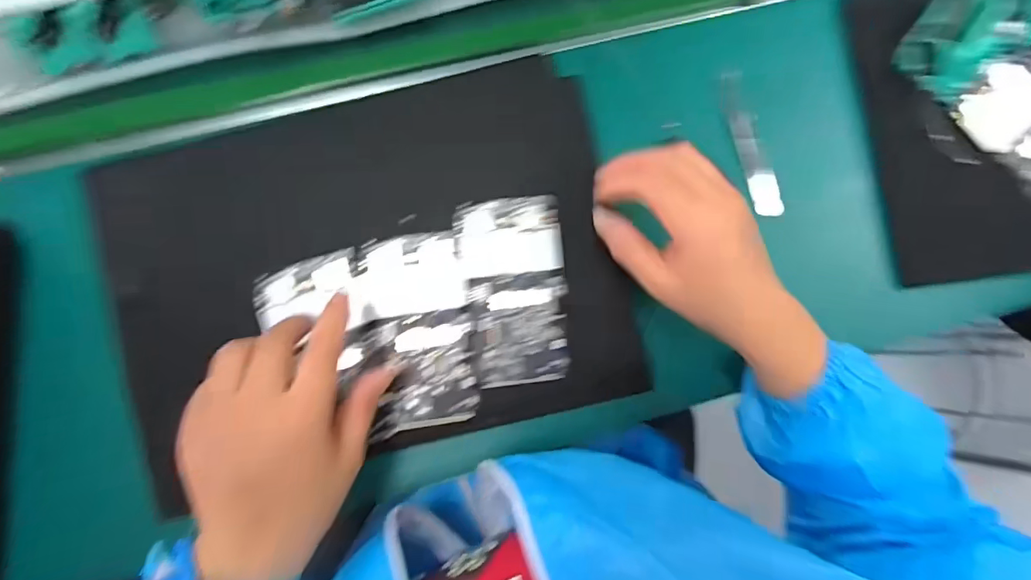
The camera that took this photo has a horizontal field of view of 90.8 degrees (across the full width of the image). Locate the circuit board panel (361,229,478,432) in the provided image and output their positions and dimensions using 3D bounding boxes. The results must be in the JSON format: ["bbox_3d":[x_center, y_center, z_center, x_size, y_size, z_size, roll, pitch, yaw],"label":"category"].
[{"bbox_3d":[-0.064,0.027,0.353,0.066,0.004,0.130,-10,86,-8],"label":"circuit board panel"}]

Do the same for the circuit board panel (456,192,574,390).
[{"bbox_3d":[0.001,0.000,0.360,0.071,0.004,0.129,-7,84,-5],"label":"circuit board panel"}]

